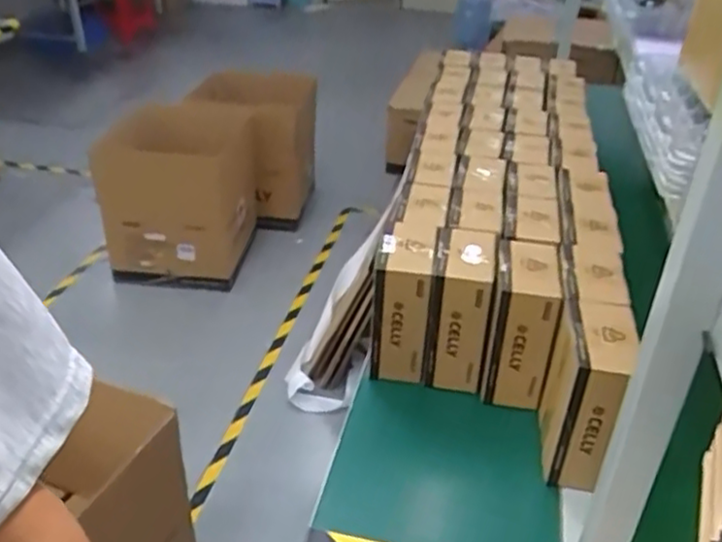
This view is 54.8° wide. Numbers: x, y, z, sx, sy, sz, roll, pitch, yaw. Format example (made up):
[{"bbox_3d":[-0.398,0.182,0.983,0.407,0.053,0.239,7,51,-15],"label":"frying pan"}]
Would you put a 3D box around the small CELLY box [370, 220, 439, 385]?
[{"bbox_3d":[0.066,0.043,1.077,0.082,0.187,0.164,7,33,7],"label":"small CELLY box"}]

